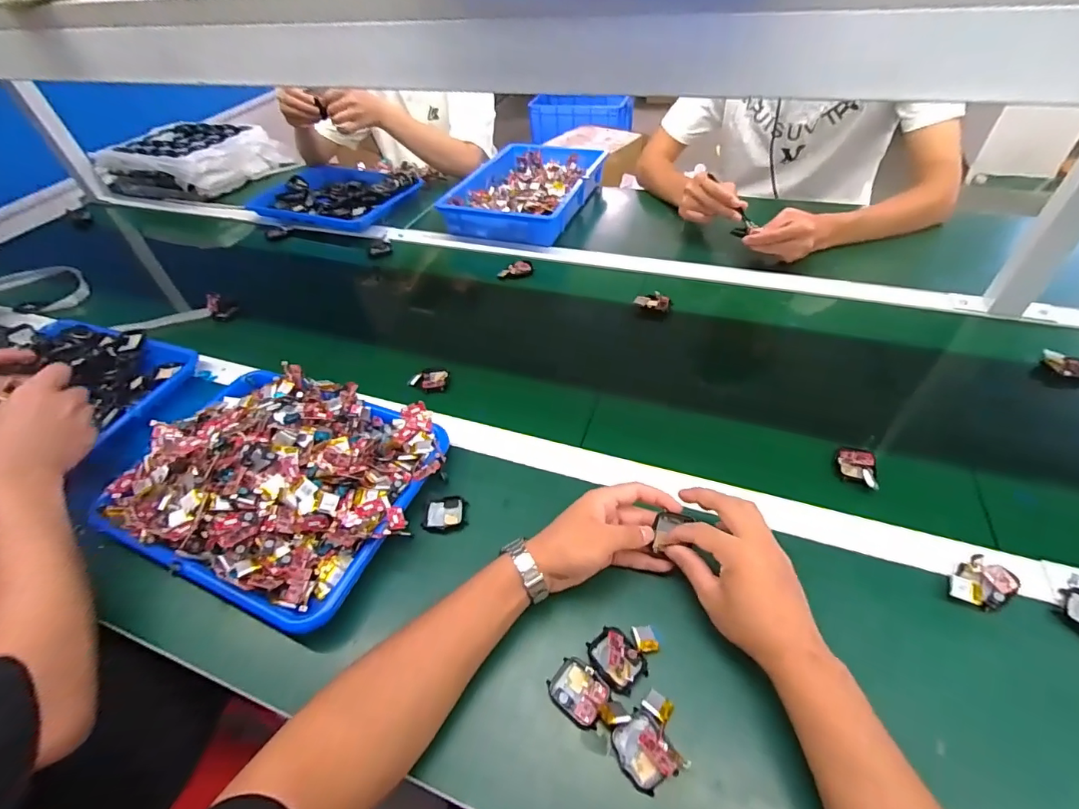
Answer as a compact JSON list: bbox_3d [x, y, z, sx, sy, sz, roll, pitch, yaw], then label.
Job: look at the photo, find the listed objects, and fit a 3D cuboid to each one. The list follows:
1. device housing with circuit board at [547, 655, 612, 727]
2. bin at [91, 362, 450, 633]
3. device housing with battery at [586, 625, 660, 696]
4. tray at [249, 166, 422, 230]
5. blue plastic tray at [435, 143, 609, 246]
[{"bbox_3d":[0.032,0.235,0.393,0.045,0.007,0.038,29,56,29],"label":"device housing with circuit board"},{"bbox_3d":[-0.291,0.064,0.524,0.331,0.072,0.263,18,52,22],"label":"bin"},{"bbox_3d":[0.073,0.209,0.409,0.057,0.020,0.046,-32,52,-22],"label":"device housing with battery"},{"bbox_3d":[-0.453,-0.471,1.064,0.340,0.044,0.241,17,51,20],"label":"tray"},{"bbox_3d":[-0.024,-0.457,1.012,0.250,0.054,0.364,12,50,17],"label":"blue plastic tray"}]

